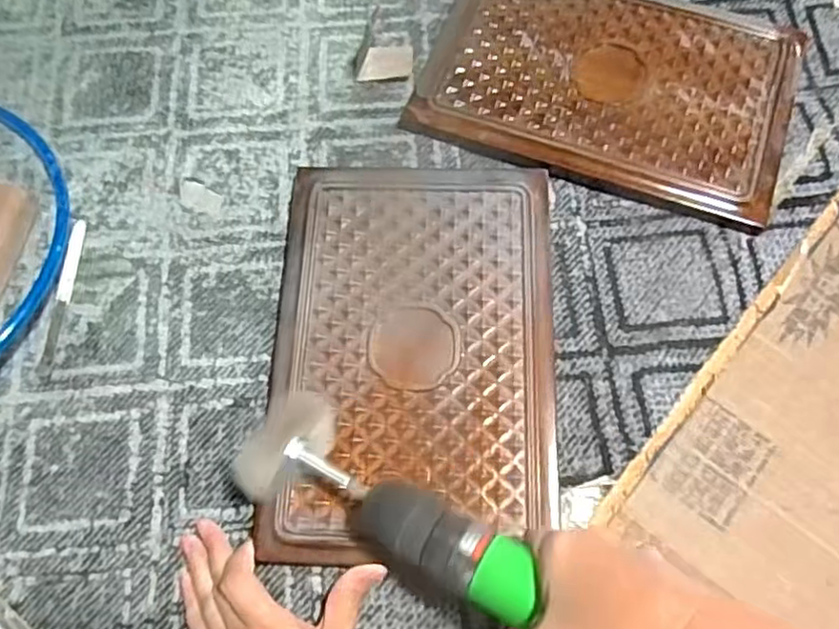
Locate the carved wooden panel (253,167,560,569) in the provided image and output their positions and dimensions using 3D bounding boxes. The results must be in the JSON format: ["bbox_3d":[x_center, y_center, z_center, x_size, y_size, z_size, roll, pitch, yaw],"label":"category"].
[{"bbox_3d":[-0.005,0.023,0.495,0.204,0.030,0.301,2,70,1],"label":"carved wooden panel"}]

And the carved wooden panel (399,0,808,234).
[{"bbox_3d":[0.166,-0.212,0.584,0.308,0.022,0.216,17,71,7],"label":"carved wooden panel"}]

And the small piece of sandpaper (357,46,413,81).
[{"bbox_3d":[-0.031,-0.230,0.598,0.049,0.006,0.037,-3,70,-1],"label":"small piece of sandpaper"}]

